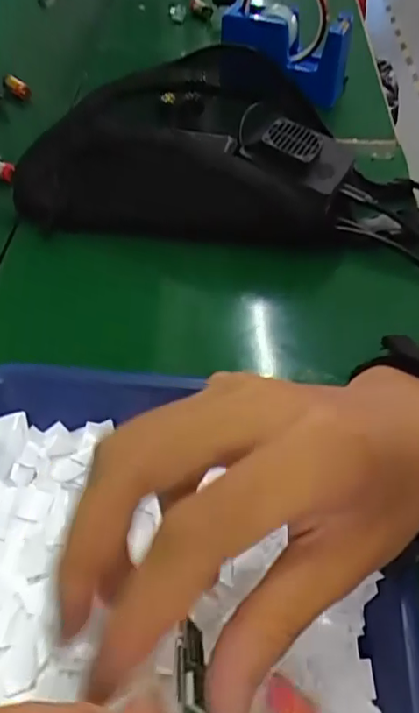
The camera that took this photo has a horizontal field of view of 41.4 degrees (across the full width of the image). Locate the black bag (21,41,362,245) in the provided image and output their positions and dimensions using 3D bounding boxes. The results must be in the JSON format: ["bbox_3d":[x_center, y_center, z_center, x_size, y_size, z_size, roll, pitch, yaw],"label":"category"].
[{"bbox_3d":[-0.019,-0.192,0.474,0.256,0.101,0.182,7,50,2],"label":"black bag"}]

